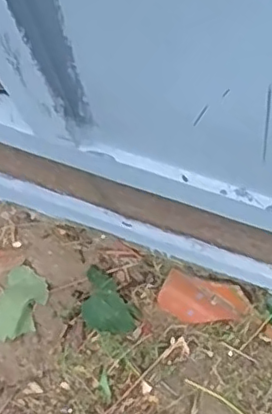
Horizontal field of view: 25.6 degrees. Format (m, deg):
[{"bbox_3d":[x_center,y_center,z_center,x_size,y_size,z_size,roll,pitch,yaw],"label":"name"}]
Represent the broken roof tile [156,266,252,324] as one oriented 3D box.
[{"bbox_3d":[0.123,0.176,1.099,0.156,0.025,0.083,17,78,9],"label":"broken roof tile"}]

